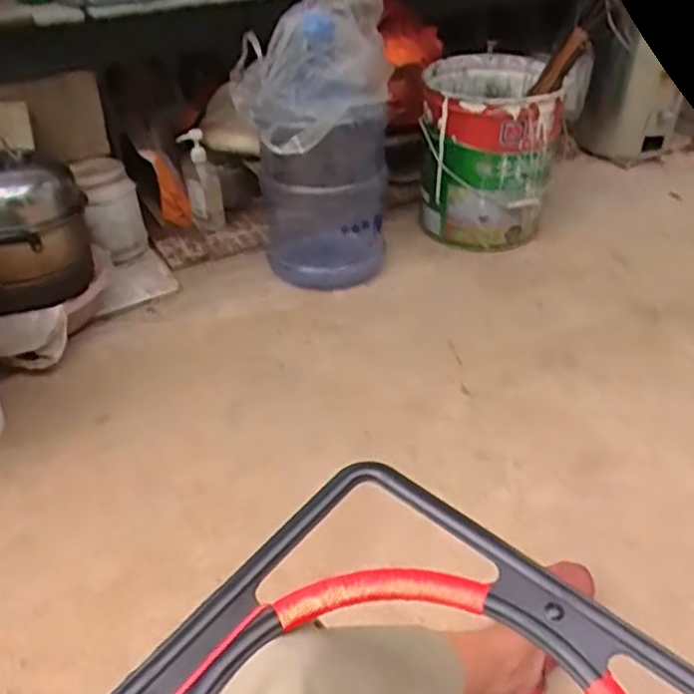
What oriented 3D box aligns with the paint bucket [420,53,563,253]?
[{"bbox_3d":[0.291,-0.412,1.437,0.251,0.299,0.282,8,42,6],"label":"paint bucket"}]

